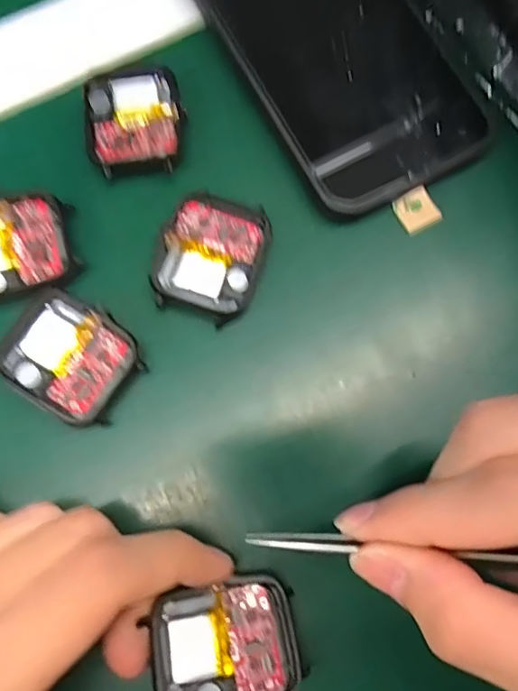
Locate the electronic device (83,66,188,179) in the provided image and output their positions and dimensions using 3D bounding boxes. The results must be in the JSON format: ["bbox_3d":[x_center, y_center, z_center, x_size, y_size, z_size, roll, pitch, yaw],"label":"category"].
[{"bbox_3d":[-0.049,-0.088,0.215,0.036,0.011,0.043,-7,75,-4],"label":"electronic device"}]

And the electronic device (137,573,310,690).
[{"bbox_3d":[-0.010,0.090,0.164,0.043,0.015,0.034,-7,75,-3],"label":"electronic device"}]

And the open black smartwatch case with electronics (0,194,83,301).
[{"bbox_3d":[-0.091,-0.036,0.200,0.043,0.010,0.037,-14,76,-5],"label":"open black smartwatch case with electronics"}]

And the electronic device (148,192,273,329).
[{"bbox_3d":[-0.018,-0.032,0.202,0.037,0.008,0.045,18,75,3],"label":"electronic device"}]

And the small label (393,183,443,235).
[{"bbox_3d":[0.063,-0.054,0.217,0.015,0.004,0.016,-28,79,-3],"label":"small label"}]

